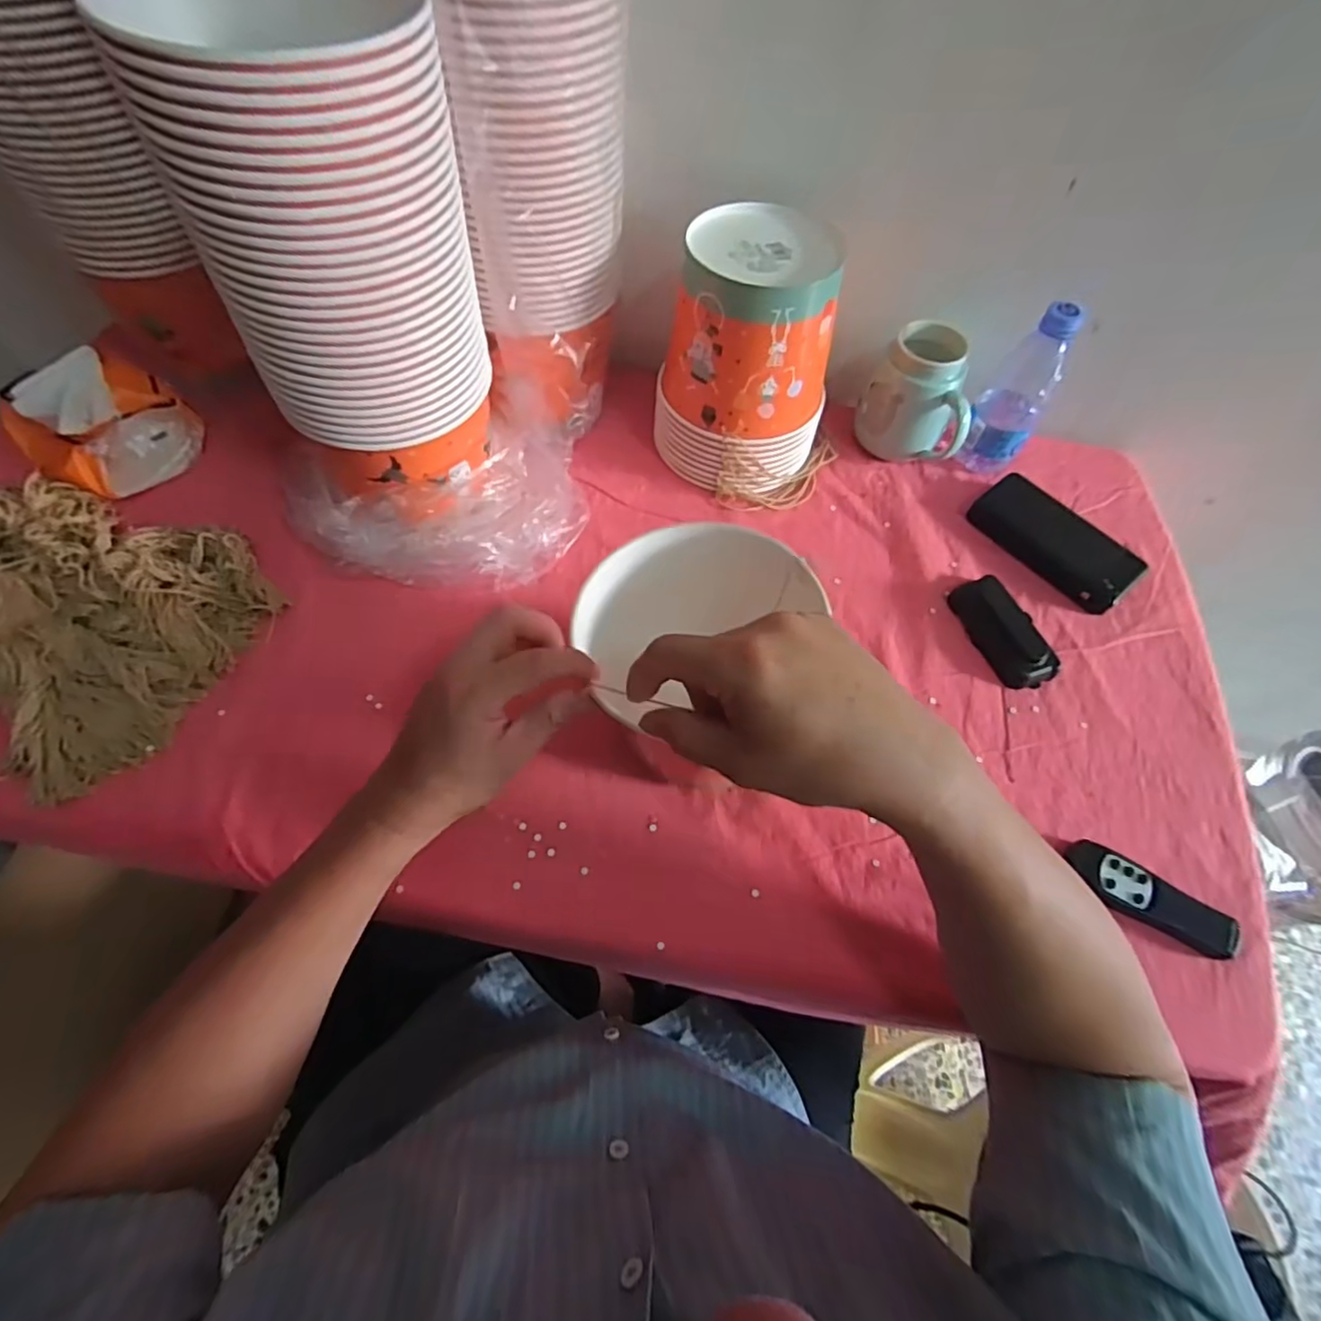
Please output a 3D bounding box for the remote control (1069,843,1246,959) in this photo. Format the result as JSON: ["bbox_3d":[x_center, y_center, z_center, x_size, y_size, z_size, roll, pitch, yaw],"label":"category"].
[{"bbox_3d":[0.356,0.174,0.463,0.117,0.016,0.037,30,65,12],"label":"remote control"}]

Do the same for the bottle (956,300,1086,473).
[{"bbox_3d":[0.344,-0.257,0.611,0.063,0.153,0.057,35,66,14],"label":"bottle"}]

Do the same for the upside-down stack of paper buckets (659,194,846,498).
[{"bbox_3d":[0.081,-0.274,0.587,0.158,0.188,0.148,17,63,5],"label":"upside-down stack of paper buckets"}]

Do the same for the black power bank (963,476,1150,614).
[{"bbox_3d":[0.376,-0.114,0.609,0.071,0.025,0.154,-39,71,-21],"label":"black power bank"}]

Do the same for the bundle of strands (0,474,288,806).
[{"bbox_3d":[-0.504,-0.054,0.509,0.321,0.054,0.223,25,64,9],"label":"bundle of strands"}]

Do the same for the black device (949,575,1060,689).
[{"bbox_3d":[0.301,-0.027,0.564,0.054,0.020,0.105,-13,64,-10],"label":"black device"}]

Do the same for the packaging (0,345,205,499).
[{"bbox_3d":[-0.520,-0.224,0.588,0.117,0.080,0.132,40,67,16],"label":"packaging"}]

